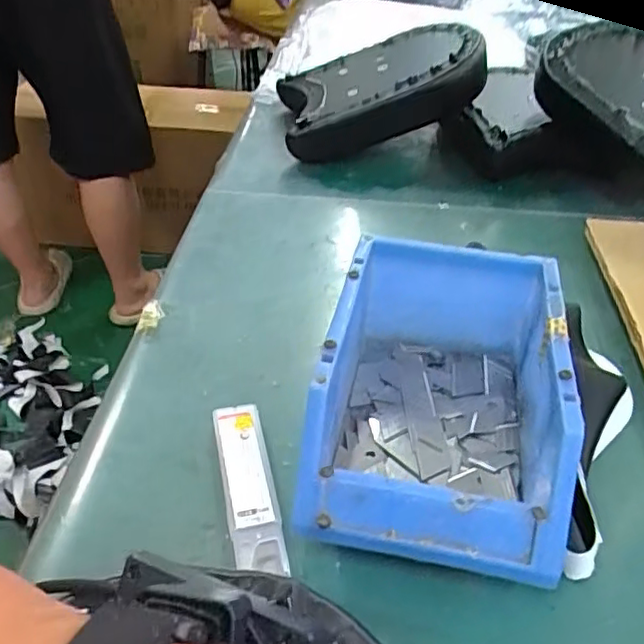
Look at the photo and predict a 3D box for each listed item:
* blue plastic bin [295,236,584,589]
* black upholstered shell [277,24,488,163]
[{"bbox_3d":[0.065,0.036,0.330,0.124,0.072,0.177,7,39,10],"label":"blue plastic bin"},{"bbox_3d":[0.060,-0.254,0.681,0.215,0.056,0.171,-20,41,4],"label":"black upholstered shell"}]

